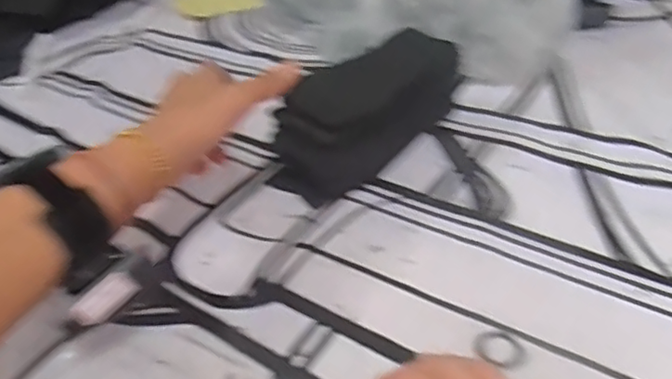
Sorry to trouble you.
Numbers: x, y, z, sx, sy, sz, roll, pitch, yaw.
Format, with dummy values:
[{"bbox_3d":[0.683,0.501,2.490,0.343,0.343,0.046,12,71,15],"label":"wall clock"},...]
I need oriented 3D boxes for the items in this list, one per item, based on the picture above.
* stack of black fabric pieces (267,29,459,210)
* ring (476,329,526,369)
[{"bbox_3d":[0.029,-0.072,0.568,0.087,0.083,0.195,23,47,33],"label":"stack of black fabric pieces"},{"bbox_3d":[0.106,0.101,0.397,0.027,0.004,0.031,-26,41,-23],"label":"ring"}]

